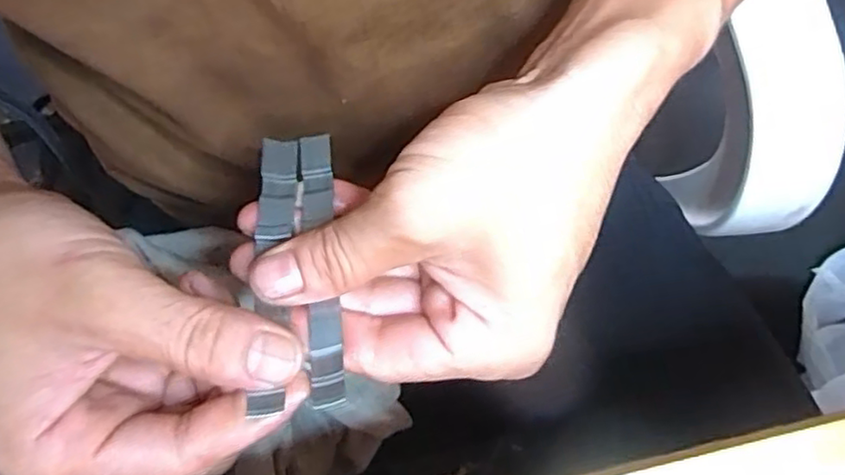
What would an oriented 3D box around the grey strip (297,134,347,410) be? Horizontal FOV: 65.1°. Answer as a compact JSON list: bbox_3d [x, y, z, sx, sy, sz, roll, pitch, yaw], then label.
[{"bbox_3d":[-0.035,0.008,0.231,0.012,0.004,0.102,-7,64,-1],"label":"grey strip"}]

